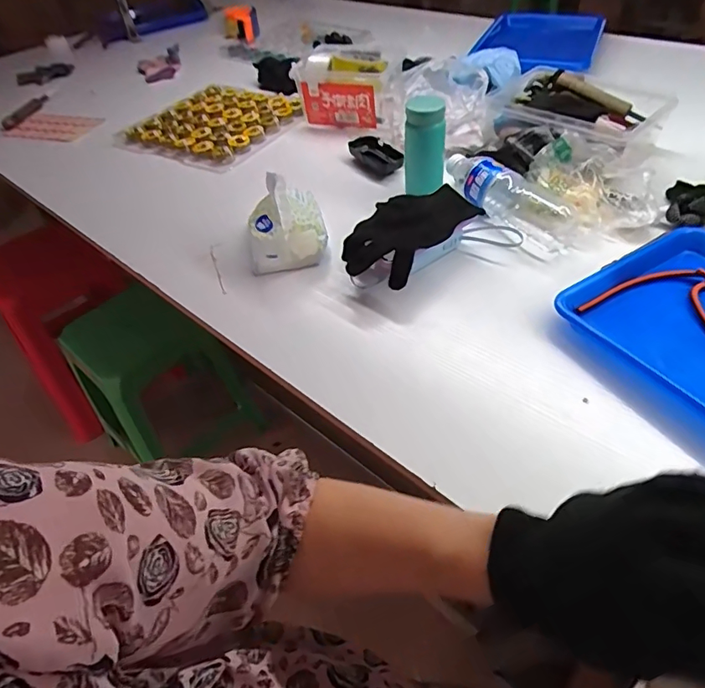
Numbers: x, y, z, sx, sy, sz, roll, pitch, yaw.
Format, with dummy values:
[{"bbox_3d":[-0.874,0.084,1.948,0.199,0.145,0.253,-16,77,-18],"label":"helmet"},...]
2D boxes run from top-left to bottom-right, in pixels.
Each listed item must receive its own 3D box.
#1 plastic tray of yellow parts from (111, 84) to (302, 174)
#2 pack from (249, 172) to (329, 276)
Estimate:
[{"bbox_3d":[-0.258,-0.452,0.983,0.260,0.031,0.308,17,52,21],"label":"plastic tray of yellow parts"},{"bbox_3d":[-0.091,-0.170,0.664,0.102,0.085,0.122,-11,47,-3],"label":"pack"}]

